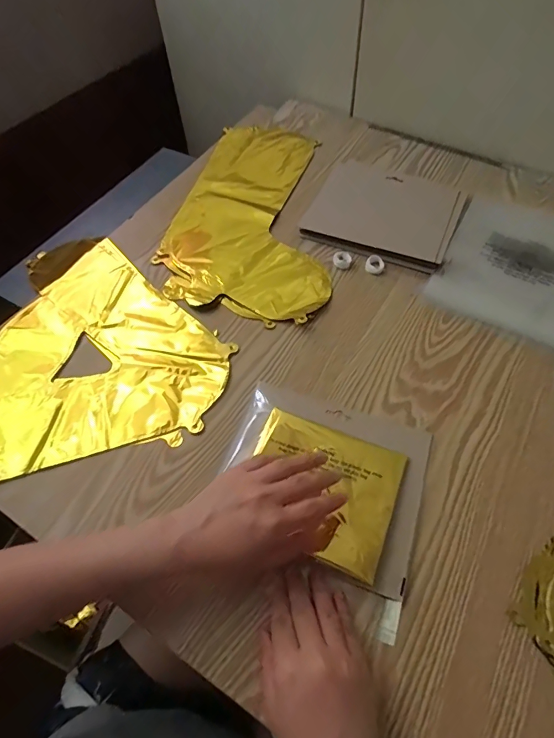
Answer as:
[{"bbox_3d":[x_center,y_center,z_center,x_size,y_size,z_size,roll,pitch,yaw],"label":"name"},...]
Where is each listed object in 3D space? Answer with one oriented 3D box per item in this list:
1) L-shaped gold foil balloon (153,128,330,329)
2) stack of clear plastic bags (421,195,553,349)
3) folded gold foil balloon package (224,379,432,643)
[{"bbox_3d":[-0.032,-0.238,0.637,0.225,0.014,0.404,5,57,6],"label":"L-shaped gold foil balloon"},{"bbox_3d":[0.328,-0.133,0.555,0.203,0.012,0.224,26,61,18],"label":"stack of clear plastic bags"},{"bbox_3d":[0.039,0.114,0.407,0.188,0.016,0.187,16,59,13],"label":"folded gold foil balloon package"}]

